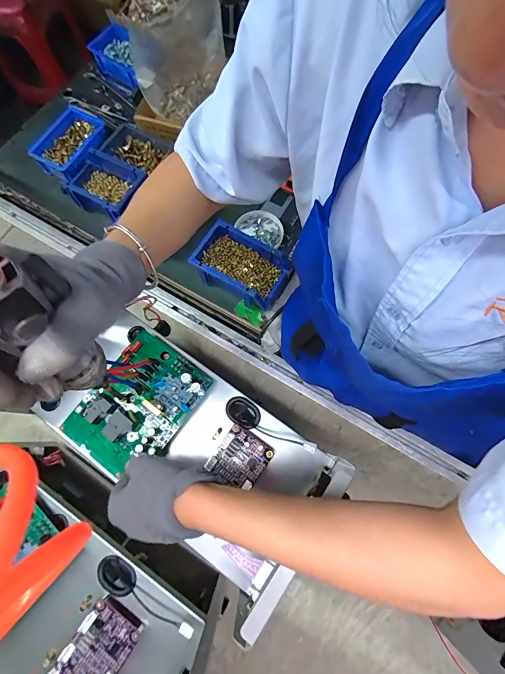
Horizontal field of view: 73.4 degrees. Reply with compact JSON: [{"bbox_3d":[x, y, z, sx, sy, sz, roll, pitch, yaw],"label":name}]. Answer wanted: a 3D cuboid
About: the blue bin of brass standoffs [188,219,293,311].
[{"bbox_3d":[-0.019,-0.129,0.611,0.157,0.055,0.113,30,76,9],"label":"blue bin of brass standoffs"}]

